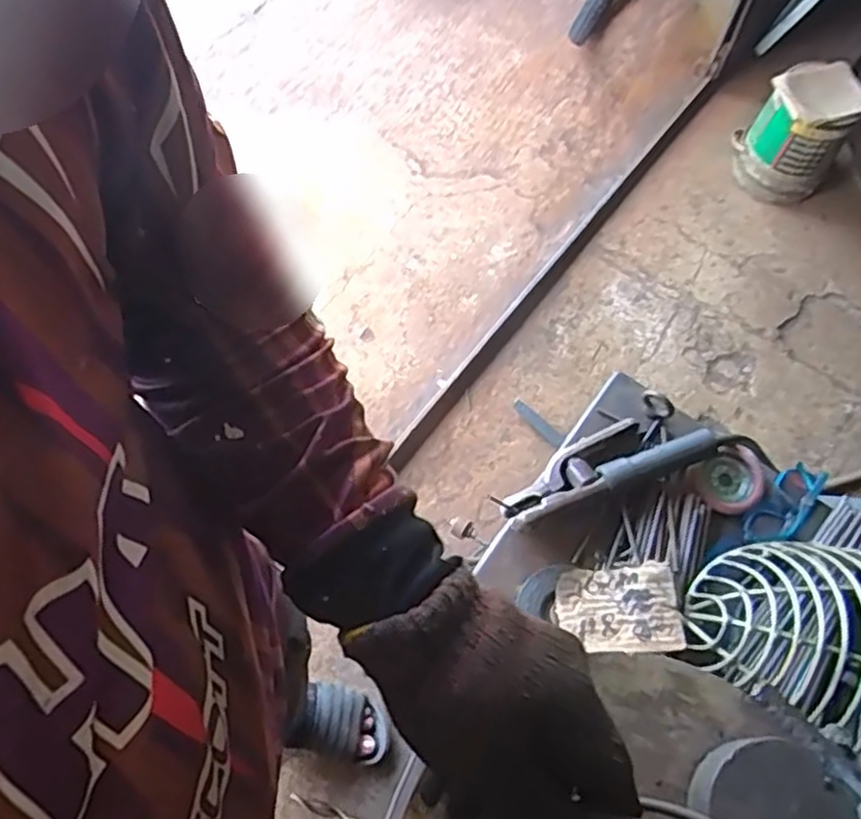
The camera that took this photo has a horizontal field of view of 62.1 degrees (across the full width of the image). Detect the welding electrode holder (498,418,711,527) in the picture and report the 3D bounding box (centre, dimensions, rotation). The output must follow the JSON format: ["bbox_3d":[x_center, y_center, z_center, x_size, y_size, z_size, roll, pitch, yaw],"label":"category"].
[{"bbox_3d":[0.183,0.060,0.779,0.234,0.041,0.065,-23,68,-11],"label":"welding electrode holder"}]

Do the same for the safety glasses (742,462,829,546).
[{"bbox_3d":[0.386,0.105,0.777,0.044,0.030,0.125,39,71,16],"label":"safety glasses"}]

